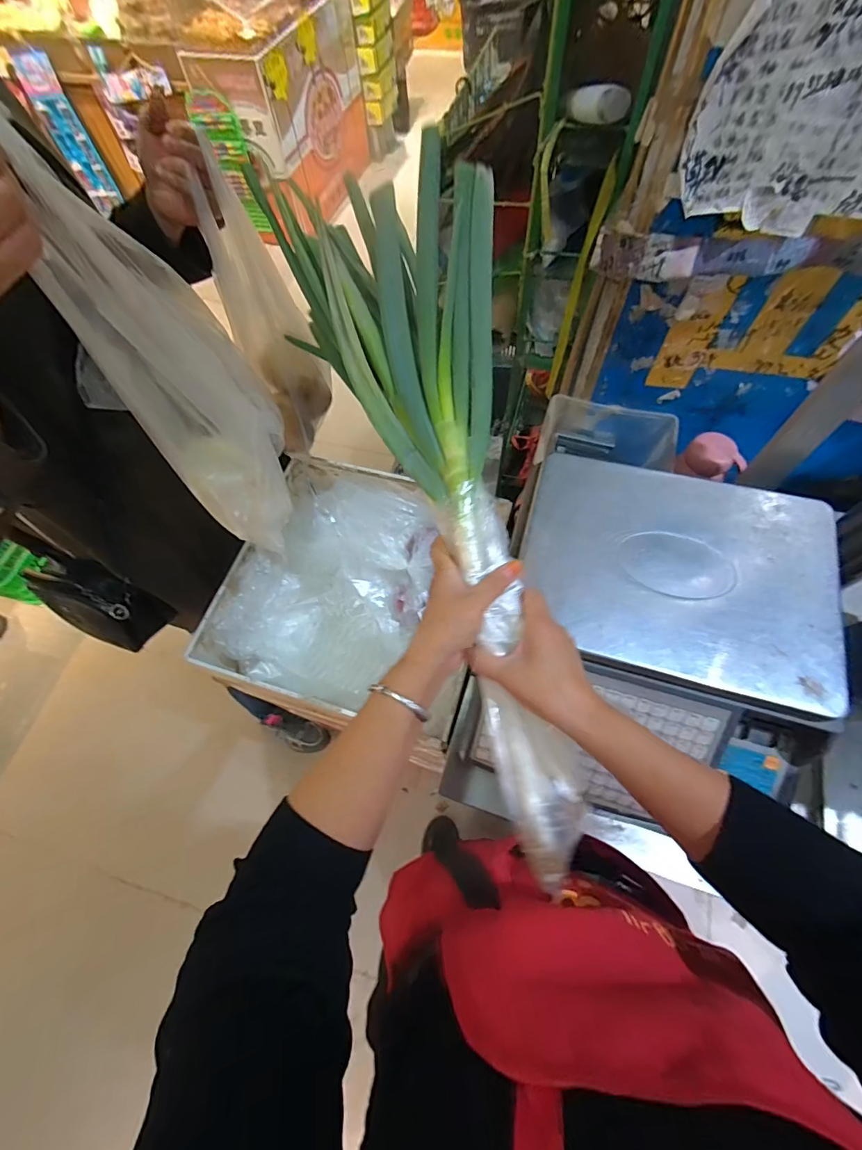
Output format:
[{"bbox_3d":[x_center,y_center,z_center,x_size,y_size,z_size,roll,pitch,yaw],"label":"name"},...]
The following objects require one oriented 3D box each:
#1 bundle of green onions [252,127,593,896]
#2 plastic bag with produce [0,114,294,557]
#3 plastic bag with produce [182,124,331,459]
[{"bbox_3d":[0.024,-0.052,0.375,0.164,0.071,0.581,-15,90,-4],"label":"bundle of green onions"},{"bbox_3d":[-0.226,-0.164,0.396,0.104,0.335,0.129,-6,64,0],"label":"plastic bag with produce"},{"bbox_3d":[-0.237,-0.326,0.620,0.091,0.301,0.145,20,67,12],"label":"plastic bag with produce"}]

